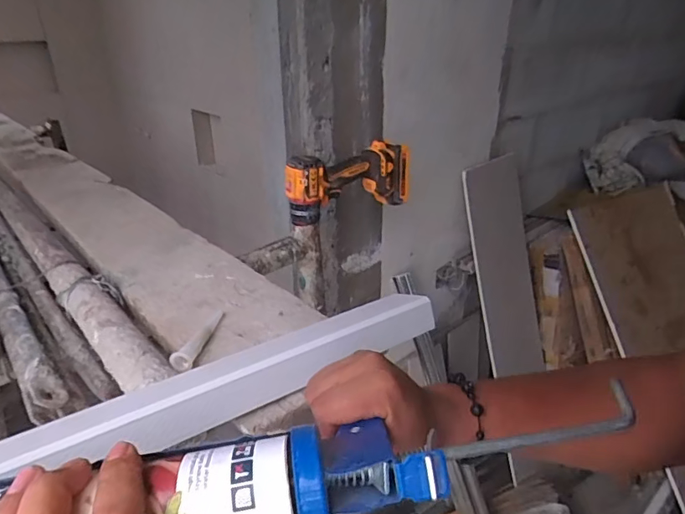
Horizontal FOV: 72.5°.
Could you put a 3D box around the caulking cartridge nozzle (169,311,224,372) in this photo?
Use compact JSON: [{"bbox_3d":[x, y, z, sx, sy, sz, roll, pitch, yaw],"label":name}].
[{"bbox_3d":[-0.147,0.078,0.486,0.021,0.016,0.099,4,26,8],"label":"caulking cartridge nozzle"}]

